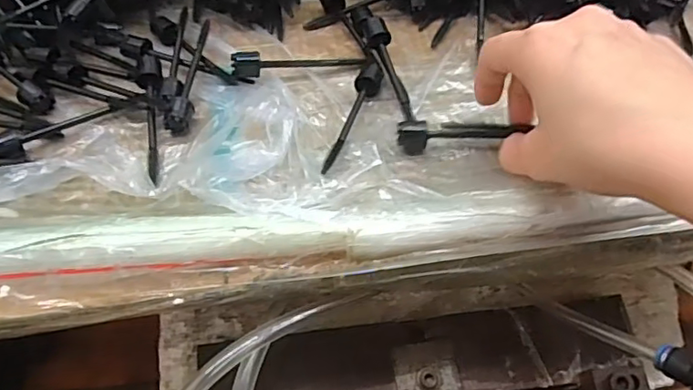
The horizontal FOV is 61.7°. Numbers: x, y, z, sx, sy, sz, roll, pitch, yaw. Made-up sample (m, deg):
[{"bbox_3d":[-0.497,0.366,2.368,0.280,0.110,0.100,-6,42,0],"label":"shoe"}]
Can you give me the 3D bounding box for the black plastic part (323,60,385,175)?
[{"bbox_3d":[0.001,-0.044,0.321,0.013,0.012,0.087,17,52,14],"label":"black plastic part"}]

